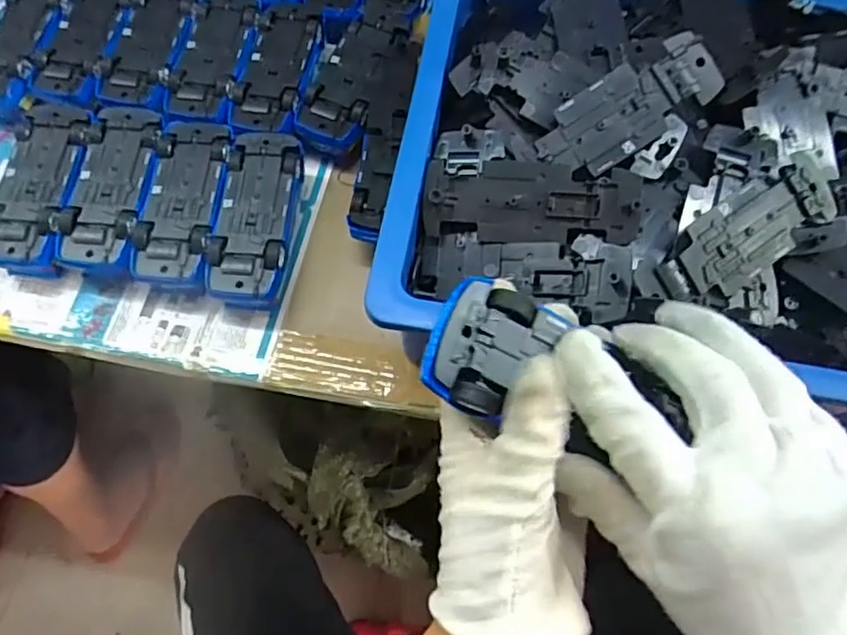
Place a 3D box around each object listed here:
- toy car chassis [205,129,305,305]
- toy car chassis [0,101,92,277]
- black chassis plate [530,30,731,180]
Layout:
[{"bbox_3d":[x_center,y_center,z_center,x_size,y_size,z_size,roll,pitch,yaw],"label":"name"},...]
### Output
[{"bbox_3d":[-0.119,-0.068,0.440,0.052,0.051,0.130,4,64,-1],"label":"toy car chassis"},{"bbox_3d":[-0.278,-0.091,0.449,0.060,0.048,0.132,2,65,-2],"label":"toy car chassis"},{"bbox_3d":[0.123,-0.125,0.361,0.114,0.006,0.047,-33,88,3],"label":"black chassis plate"}]

